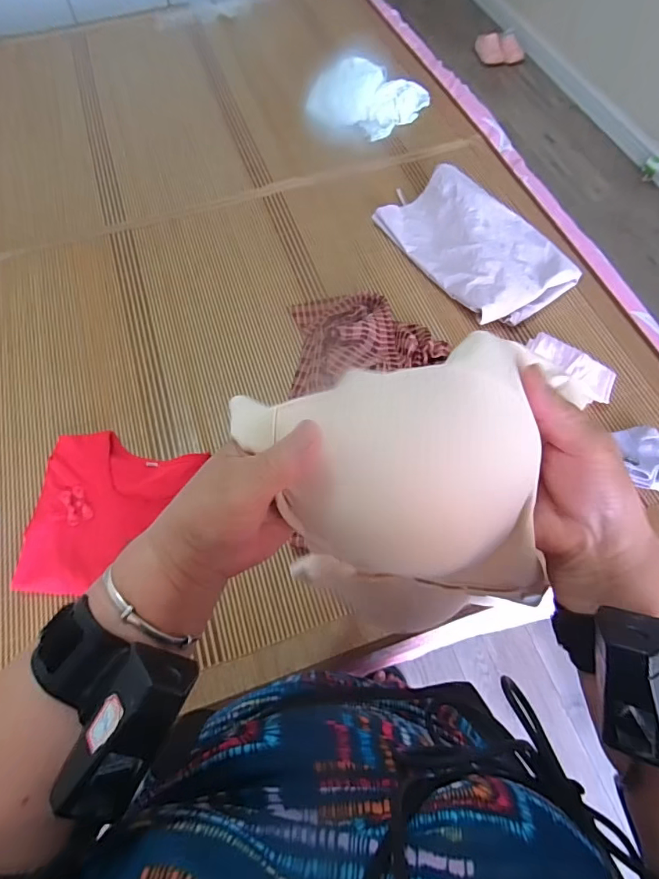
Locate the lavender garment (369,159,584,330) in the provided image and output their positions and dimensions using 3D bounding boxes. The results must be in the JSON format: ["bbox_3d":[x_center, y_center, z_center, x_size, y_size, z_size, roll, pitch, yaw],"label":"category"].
[{"bbox_3d":[0.265,-0.363,0.818,0.214,0.061,0.345,-33,69,-13],"label":"lavender garment"}]

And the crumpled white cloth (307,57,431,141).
[{"bbox_3d":[0.096,-0.760,0.992,0.274,0.088,0.130,-7,65,-2],"label":"crumpled white cloth"}]

